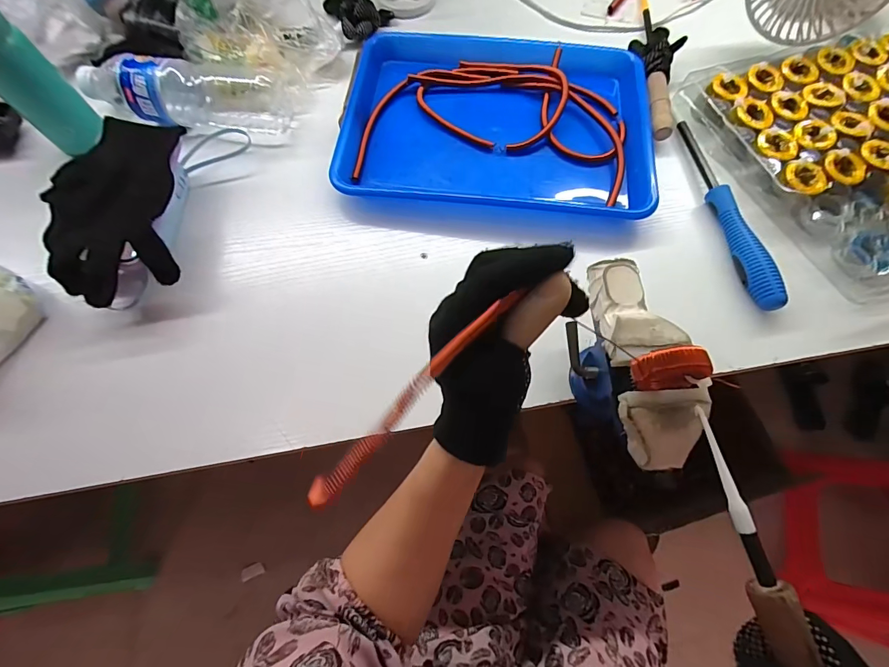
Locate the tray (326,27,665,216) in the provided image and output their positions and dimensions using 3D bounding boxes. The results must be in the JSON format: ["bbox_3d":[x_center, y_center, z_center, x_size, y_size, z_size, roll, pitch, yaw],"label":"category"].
[{"bbox_3d":[0.059,-0.249,0.457,0.333,0.028,0.242,7,70,3],"label":"tray"}]

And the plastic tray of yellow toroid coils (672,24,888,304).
[{"bbox_3d":[0.459,-0.201,0.430,0.278,0.042,0.304,-20,71,-7],"label":"plastic tray of yellow toroid coils"}]

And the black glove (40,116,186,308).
[{"bbox_3d":[-0.312,-0.120,0.376,0.112,0.028,0.193,-7,69,-3],"label":"black glove"}]

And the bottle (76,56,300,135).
[{"bbox_3d":[-0.292,-0.269,0.446,0.231,0.055,0.074,9,70,3],"label":"bottle"}]

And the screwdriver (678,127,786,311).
[{"bbox_3d":[0.291,-0.131,0.405,0.030,0.025,0.229,-5,70,-2],"label":"screwdriver"}]

